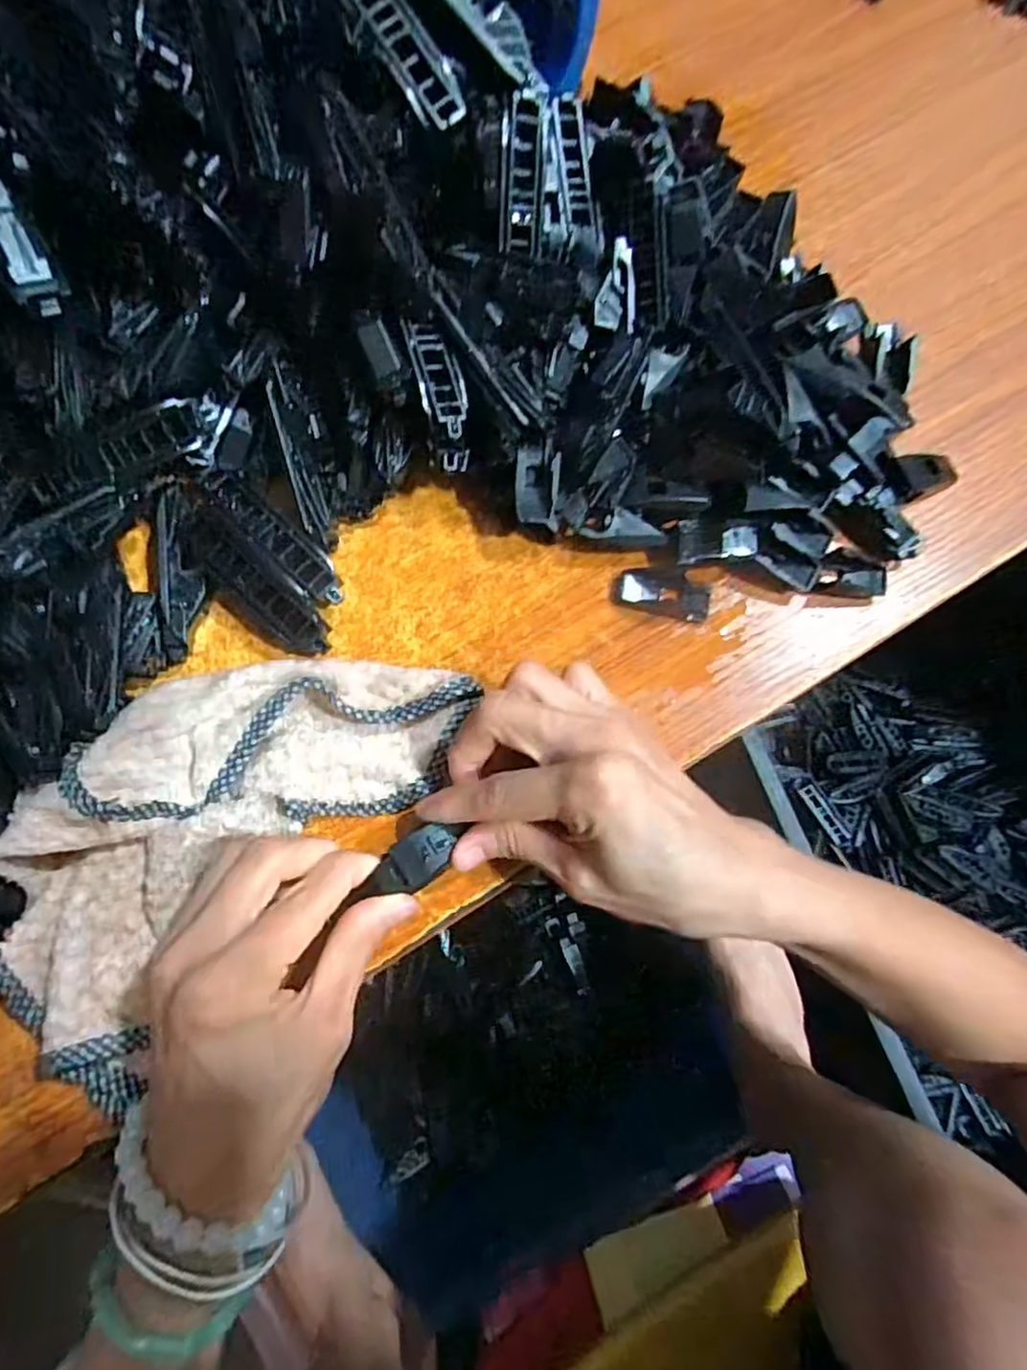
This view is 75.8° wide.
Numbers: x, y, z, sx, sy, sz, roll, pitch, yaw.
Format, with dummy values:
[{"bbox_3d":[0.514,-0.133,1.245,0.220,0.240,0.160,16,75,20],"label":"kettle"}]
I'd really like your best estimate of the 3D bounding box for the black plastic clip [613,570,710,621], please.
[{"bbox_3d":[0.067,-0.042,0.296,0.043,0.011,0.018,13,77,2],"label":"black plastic clip"}]

